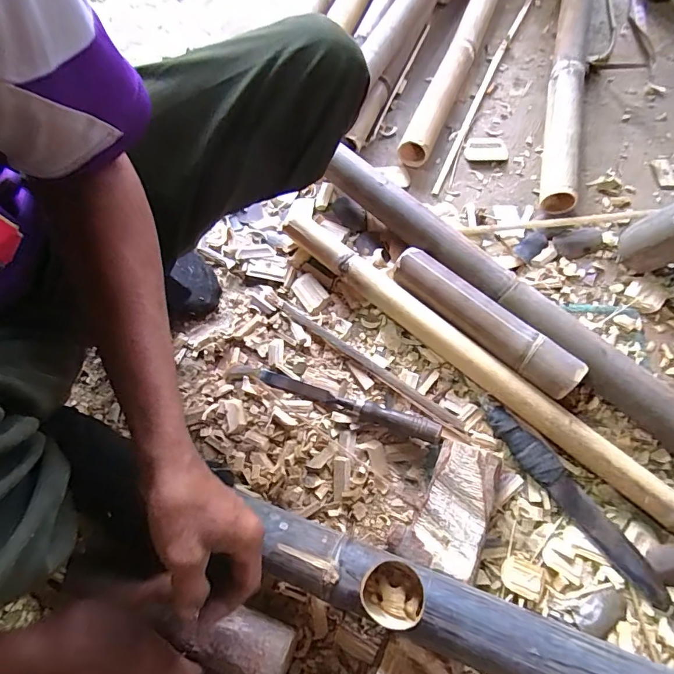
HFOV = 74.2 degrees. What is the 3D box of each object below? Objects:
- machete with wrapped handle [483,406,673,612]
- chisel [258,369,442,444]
[{"bbox_3d":[0.271,0.184,0.513,0.035,0.021,0.255,-37,70,-12],"label":"machete with wrapped handle"},{"bbox_3d":[0.009,0.084,0.568,0.243,0.024,0.023,17,69,10],"label":"chisel"}]

